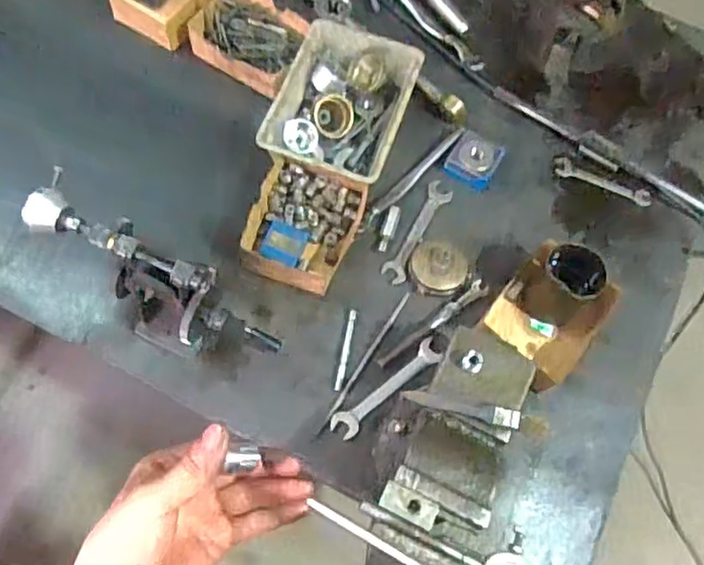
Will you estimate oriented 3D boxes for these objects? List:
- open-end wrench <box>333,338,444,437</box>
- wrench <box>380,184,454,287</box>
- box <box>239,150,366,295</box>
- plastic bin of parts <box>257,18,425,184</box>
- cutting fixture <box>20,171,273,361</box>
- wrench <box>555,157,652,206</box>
[{"bbox_3d":[0.046,0.132,0.790,0.168,0.014,0.033,-37,75,-19],"label":"open-end wrench"},{"bbox_3d":[0.091,-0.072,0.887,0.036,0.010,0.170,28,66,7],"label":"wrench"},{"bbox_3d":[-0.067,-0.073,0.857,0.144,0.044,0.166,20,66,3],"label":"box"},{"bbox_3d":[-0.012,-0.256,0.923,0.177,0.066,0.242,19,66,3],"label":"plastic bin of parts"},{"bbox_3d":[-0.222,0.010,0.724,0.276,0.177,0.071,29,66,7],"label":"cutting fixture"},{"bbox_3d":[0.377,-0.151,0.952,0.146,0.006,0.032,26,66,6],"label":"wrench"}]

